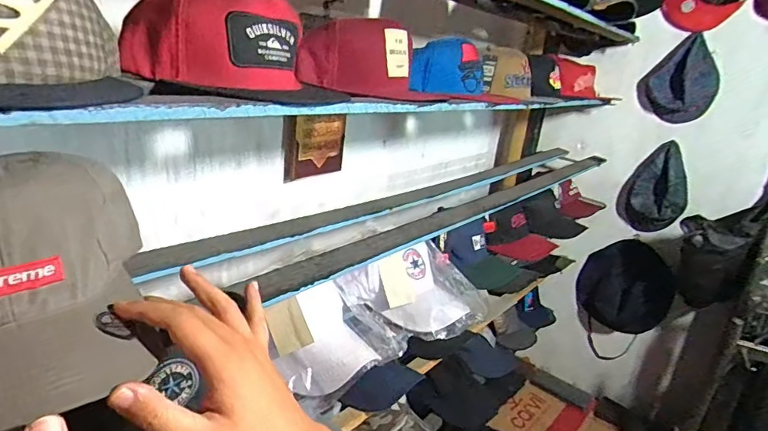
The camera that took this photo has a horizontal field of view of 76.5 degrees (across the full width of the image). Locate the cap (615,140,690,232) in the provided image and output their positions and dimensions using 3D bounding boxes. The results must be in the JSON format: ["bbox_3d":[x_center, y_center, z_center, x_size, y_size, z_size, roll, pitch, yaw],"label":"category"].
[{"bbox_3d":[0.770,-0.076,1.386,0.164,0.251,0.096,18,21,30],"label":"cap"}]

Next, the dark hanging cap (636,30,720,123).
[{"bbox_3d":[0.804,-0.372,1.320,0.175,0.216,0.138,20,22,34],"label":"dark hanging cap"}]

